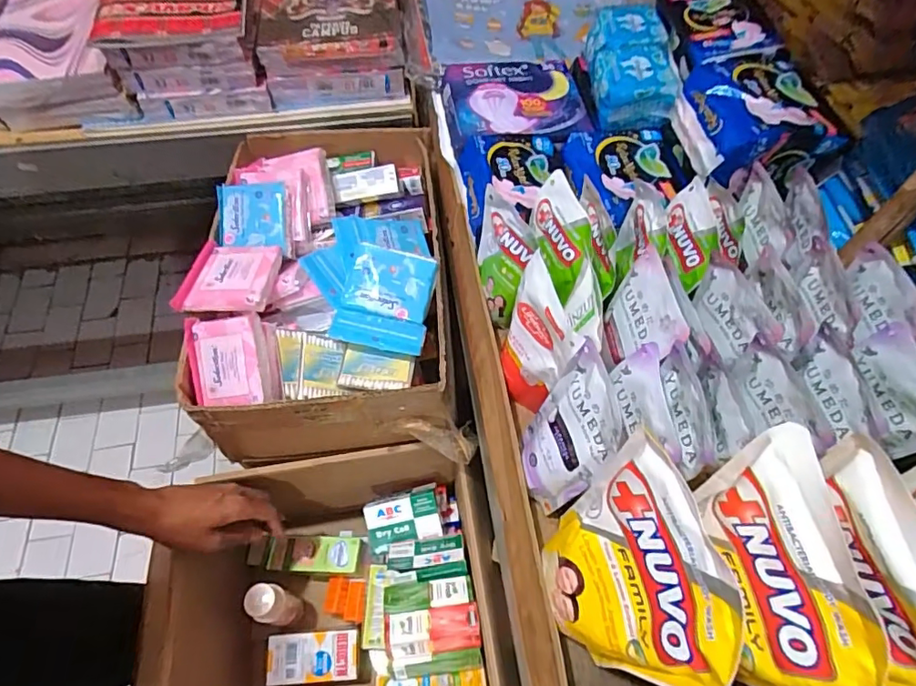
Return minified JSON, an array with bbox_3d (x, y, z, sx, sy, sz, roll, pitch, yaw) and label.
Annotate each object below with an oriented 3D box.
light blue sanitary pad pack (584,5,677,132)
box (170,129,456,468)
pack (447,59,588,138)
[{"bbox_3d":[0.193,-0.316,0.605,0.082,0.062,0.164,2,61,0],"label":"light blue sanitary pad pack"},{"bbox_3d":[-0.158,-0.087,0.641,0.267,0.131,0.408,-4,61,-3],"label":"box"},{"bbox_3d":[0.071,-0.281,0.624,0.158,0.043,0.135,-7,62,-5],"label":"pack"}]

